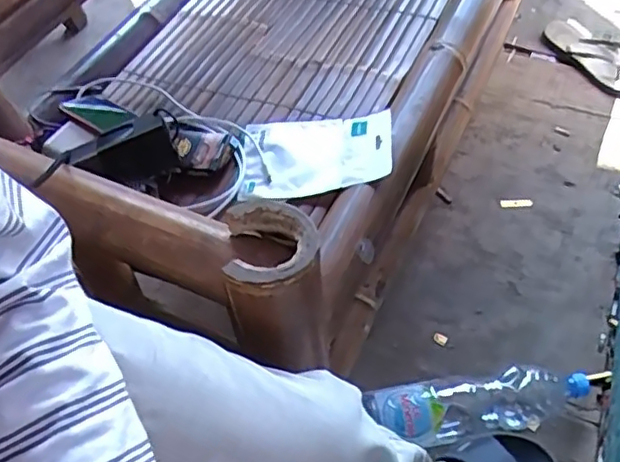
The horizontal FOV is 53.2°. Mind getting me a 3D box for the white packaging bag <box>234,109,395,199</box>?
[{"bbox_3d":[0.007,-0.096,0.769,0.186,0.016,0.132,-7,46,11],"label":"white packaging bag"}]

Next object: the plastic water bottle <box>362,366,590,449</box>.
[{"bbox_3d":[0.252,0.251,0.881,0.312,0.081,0.078,-7,52,-4],"label":"plastic water bottle"}]

